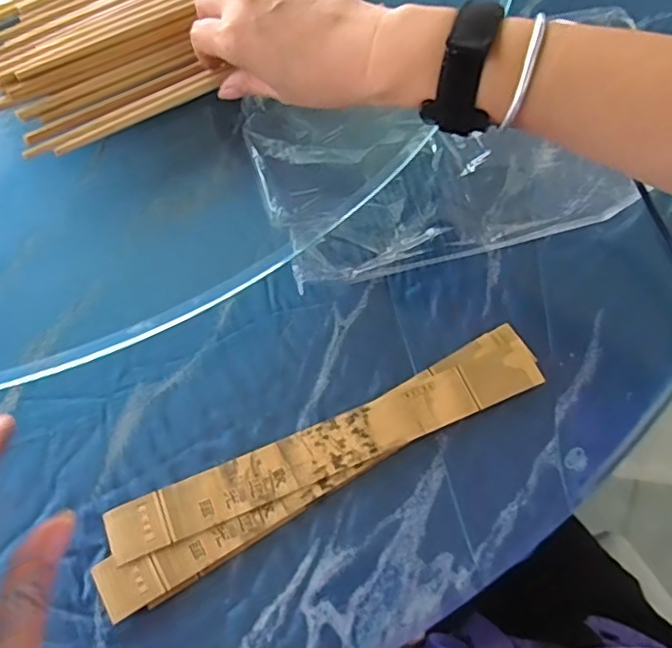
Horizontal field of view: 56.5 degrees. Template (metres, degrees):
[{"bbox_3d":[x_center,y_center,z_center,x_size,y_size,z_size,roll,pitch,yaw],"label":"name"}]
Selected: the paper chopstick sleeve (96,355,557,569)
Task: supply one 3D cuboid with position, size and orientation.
[{"bbox_3d":[-0.002,0.071,0.362,0.258,0.004,0.031,-21,67,-10],"label":"paper chopstick sleeve"}]

